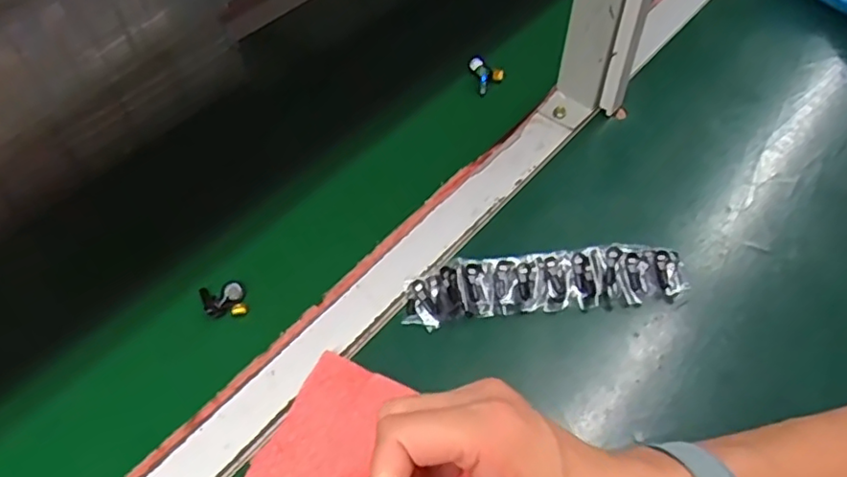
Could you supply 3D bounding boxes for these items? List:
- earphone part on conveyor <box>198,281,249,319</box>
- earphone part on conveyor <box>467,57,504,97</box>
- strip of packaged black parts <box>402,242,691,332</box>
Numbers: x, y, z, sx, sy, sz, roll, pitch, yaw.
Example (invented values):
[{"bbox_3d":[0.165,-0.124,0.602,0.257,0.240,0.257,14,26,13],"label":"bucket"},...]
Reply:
[{"bbox_3d":[-0.146,0.045,0.453,0.030,0.008,0.032,-18,54,-14],"label":"earphone part on conveyor"},{"bbox_3d":[0.063,-0.164,0.611,0.028,0.016,0.051,-9,54,-8],"label":"earphone part on conveyor"},{"bbox_3d":[0.090,0.032,0.448,0.202,0.021,0.046,-7,53,-6],"label":"strip of packaged black parts"}]

